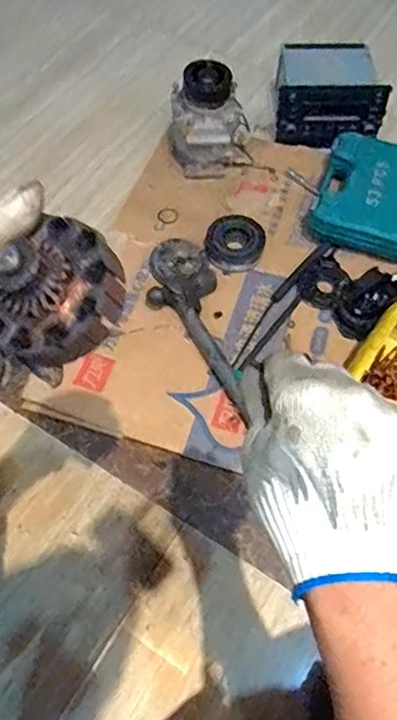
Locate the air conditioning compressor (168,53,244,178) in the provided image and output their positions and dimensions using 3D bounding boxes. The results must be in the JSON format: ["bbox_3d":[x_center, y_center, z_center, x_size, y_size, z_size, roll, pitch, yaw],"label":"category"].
[{"bbox_3d":[0.015,-0.447,1.067,0.138,0.190,0.107,-3,61,-1],"label":"air conditioning compressor"}]

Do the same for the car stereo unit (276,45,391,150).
[{"bbox_3d":[0.269,-0.549,1.170,0.214,0.120,0.210,5,61,3],"label":"car stereo unit"}]

